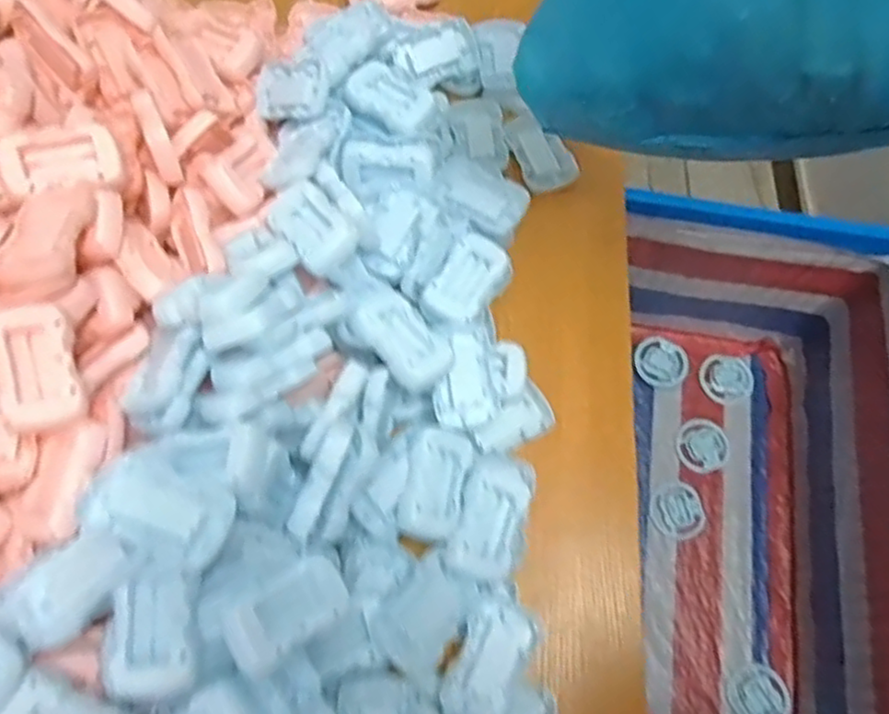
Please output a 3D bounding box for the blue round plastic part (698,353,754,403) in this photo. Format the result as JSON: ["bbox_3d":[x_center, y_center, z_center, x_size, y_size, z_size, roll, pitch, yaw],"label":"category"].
[{"bbox_3d":[0.574,0.042,1.405,0.103,0.014,0.102,1,67,-1],"label":"blue round plastic part"}]

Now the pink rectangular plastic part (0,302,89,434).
[{"bbox_3d":[-0.282,0.008,0.475,0.053,0.019,0.087,-10,81,-26],"label":"pink rectangular plastic part"}]

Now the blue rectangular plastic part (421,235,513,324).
[{"bbox_3d":[0.020,-0.068,0.625,0.054,0.022,0.094,34,71,12],"label":"blue rectangular plastic part"}]

